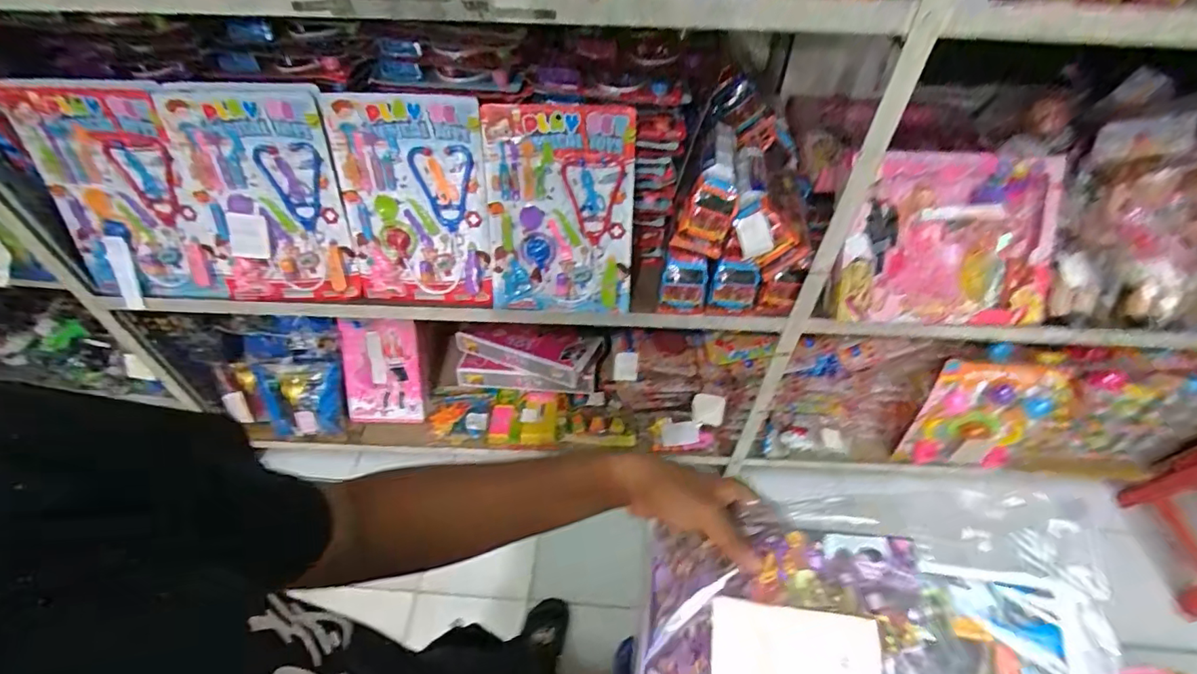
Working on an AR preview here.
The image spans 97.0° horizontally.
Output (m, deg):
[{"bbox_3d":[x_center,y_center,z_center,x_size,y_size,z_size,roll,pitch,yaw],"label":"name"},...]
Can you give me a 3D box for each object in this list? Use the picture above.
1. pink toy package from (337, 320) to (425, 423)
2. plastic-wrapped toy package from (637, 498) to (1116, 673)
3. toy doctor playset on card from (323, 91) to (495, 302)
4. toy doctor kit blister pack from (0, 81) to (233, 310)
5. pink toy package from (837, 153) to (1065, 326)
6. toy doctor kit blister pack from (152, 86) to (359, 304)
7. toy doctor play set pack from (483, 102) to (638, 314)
[{"bbox_3d":[-0.631,0.107,1.544,0.222,0.318,0.028,1,19,3],"label":"pink toy package"},{"bbox_3d":[0.172,0.212,0.357,0.289,0.033,0.223,4,65,19],"label":"plastic-wrapped toy package"},{"bbox_3d":[-0.374,-0.263,1.069,0.302,0.406,0.032,4,24,8],"label":"toy doctor playset on card"},{"bbox_3d":[-1.006,-0.290,1.116,0.339,0.450,0.040,-6,24,7],"label":"toy doctor kit blister pack"},{"bbox_3d":[0.690,-0.189,1.064,0.418,0.321,0.073,-1,8,-3],"label":"pink toy package"},{"bbox_3d":[-0.686,-0.286,1.090,0.319,0.414,0.027,0,22,3],"label":"toy doctor kit blister pack"},{"bbox_3d":[-0.076,-0.242,1.037,0.277,0.382,0.030,2,23,3],"label":"toy doctor play set pack"}]

